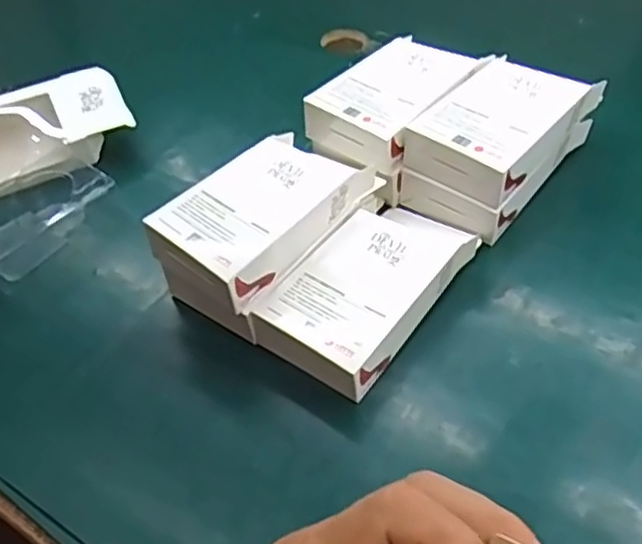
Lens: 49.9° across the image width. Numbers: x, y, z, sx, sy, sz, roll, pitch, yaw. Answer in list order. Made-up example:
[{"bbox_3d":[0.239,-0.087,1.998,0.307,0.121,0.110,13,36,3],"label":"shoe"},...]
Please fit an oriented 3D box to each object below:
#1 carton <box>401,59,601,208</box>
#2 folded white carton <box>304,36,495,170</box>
[{"bbox_3d":[0.156,-0.126,0.597,0.100,0.051,0.155,32,58,31],"label":"carton"},{"bbox_3d":[0.065,-0.156,0.631,0.100,0.044,0.150,31,58,30],"label":"folded white carton"}]

